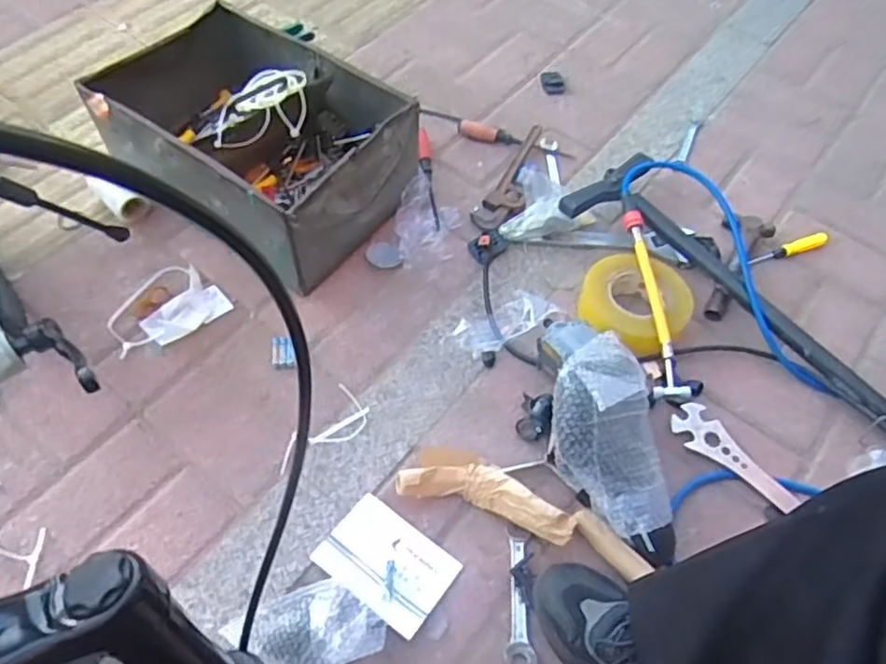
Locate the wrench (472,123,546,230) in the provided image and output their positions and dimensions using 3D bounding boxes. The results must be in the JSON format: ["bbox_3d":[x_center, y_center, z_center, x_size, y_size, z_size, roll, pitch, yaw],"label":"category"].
[{"bbox_3d":[0.121,-0.243,1.067,0.062,0.038,0.216,30,61,15],"label":"wrench"}]

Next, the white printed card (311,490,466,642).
[{"bbox_3d":[-0.062,0.259,0.755,0.140,0.009,0.103,35,53,13],"label":"white printed card"}]

